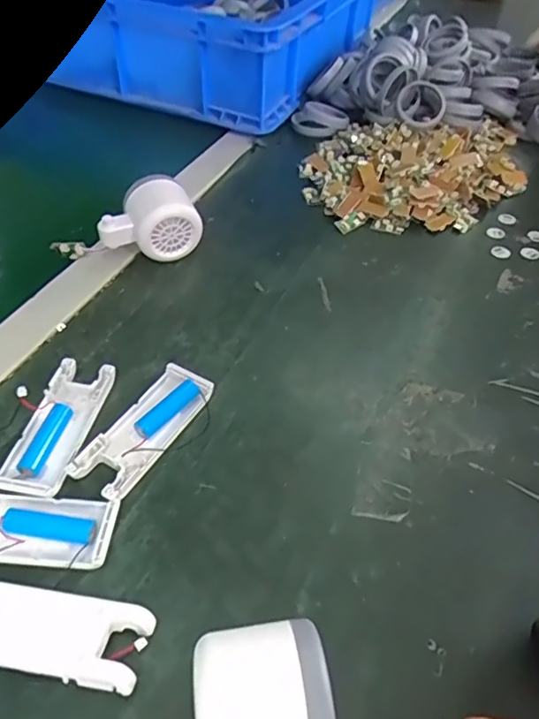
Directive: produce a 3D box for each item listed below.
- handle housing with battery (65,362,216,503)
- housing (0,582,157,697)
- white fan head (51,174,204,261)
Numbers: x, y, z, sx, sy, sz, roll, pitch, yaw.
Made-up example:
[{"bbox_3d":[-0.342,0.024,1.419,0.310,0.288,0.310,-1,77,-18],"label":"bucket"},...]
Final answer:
[{"bbox_3d":[-0.081,0.045,0.368,0.041,0.011,0.104,26,51,20],"label":"handle housing with battery"},{"bbox_3d":[-0.112,0.136,0.278,0.103,0.016,0.038,9,47,5],"label":"housing"},{"bbox_3d":[-0.125,-0.116,0.489,0.121,0.057,0.060,-20,51,-21],"label":"white fan head"}]

